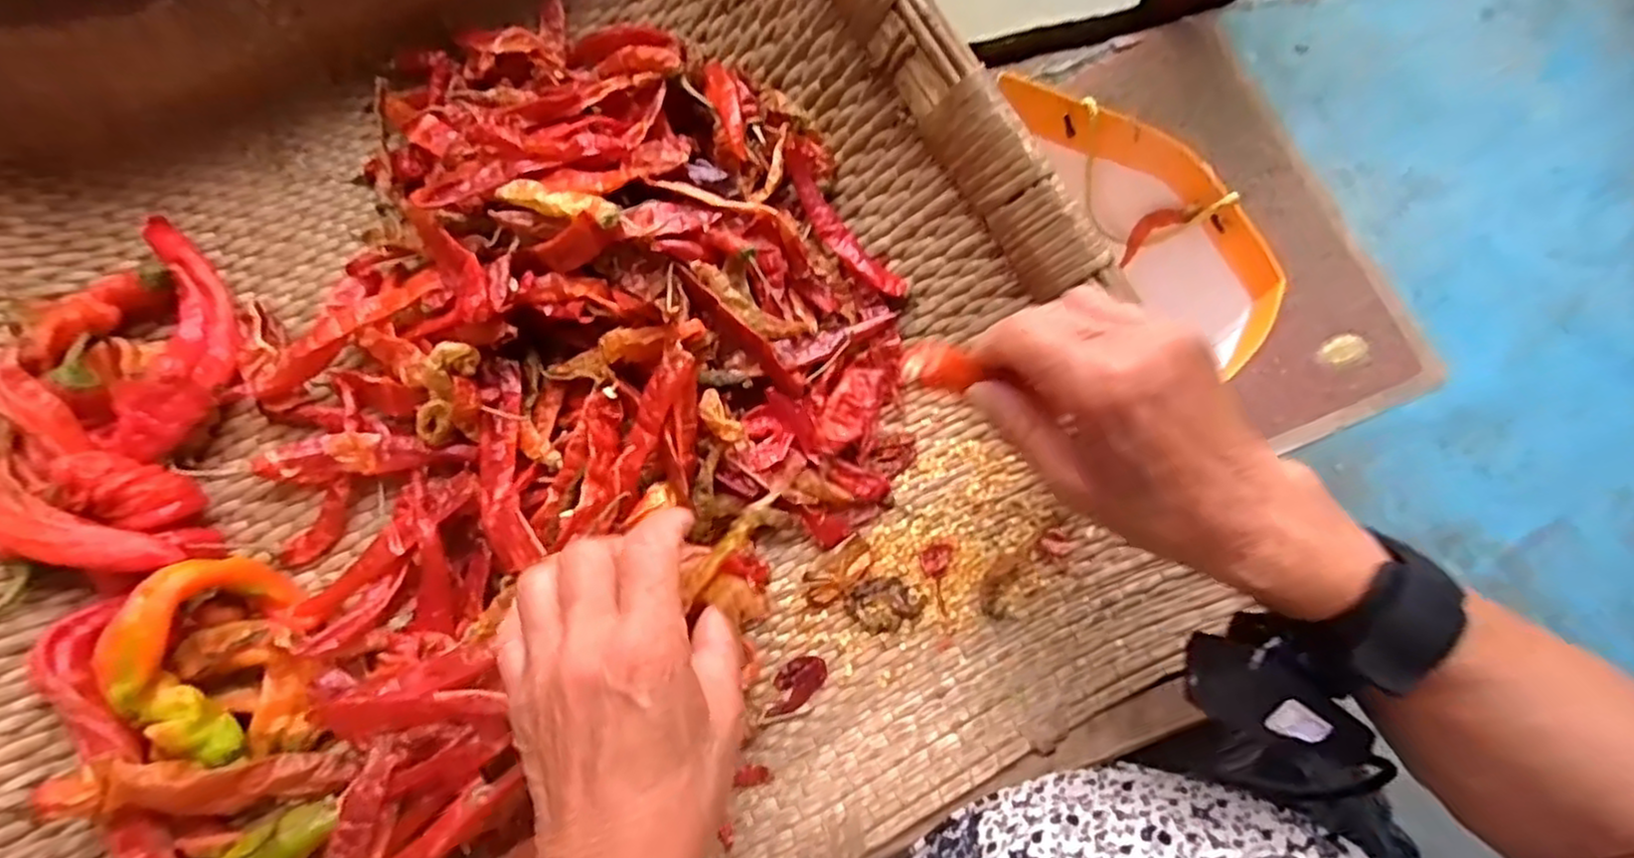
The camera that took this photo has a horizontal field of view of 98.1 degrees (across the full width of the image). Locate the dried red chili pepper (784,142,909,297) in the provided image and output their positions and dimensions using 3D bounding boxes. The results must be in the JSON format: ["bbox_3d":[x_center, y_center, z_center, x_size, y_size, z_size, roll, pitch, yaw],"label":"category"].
[{"bbox_3d":[0.013,-0.113,0.395,0.019,0.029,0.099,-40,78,-10],"label":"dried red chili pepper"}]

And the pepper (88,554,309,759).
[{"bbox_3d":[-0.283,0.105,0.328,0.056,0.053,0.088,-2,75,-1],"label":"pepper"}]

